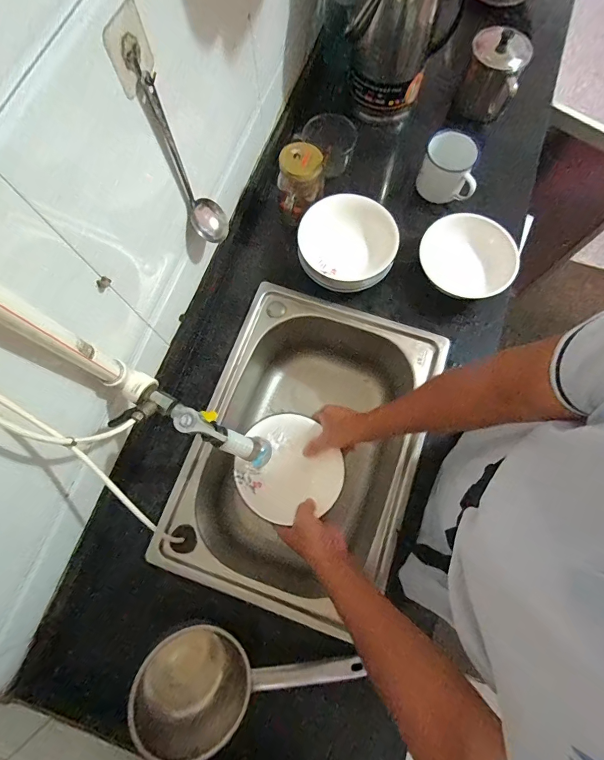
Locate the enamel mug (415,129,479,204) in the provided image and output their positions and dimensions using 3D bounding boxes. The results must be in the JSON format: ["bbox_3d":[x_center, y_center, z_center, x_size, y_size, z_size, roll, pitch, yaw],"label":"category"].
[{"bbox_3d":[0.275,-0.390,0.705,0.102,0.087,0.074,22,75,6],"label":"enamel mug"}]

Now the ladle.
[{"bbox_3d":[-0.137,-0.261,0.471,0.048,0.212,0.057,-14,75,-4],"label":"ladle"}]

